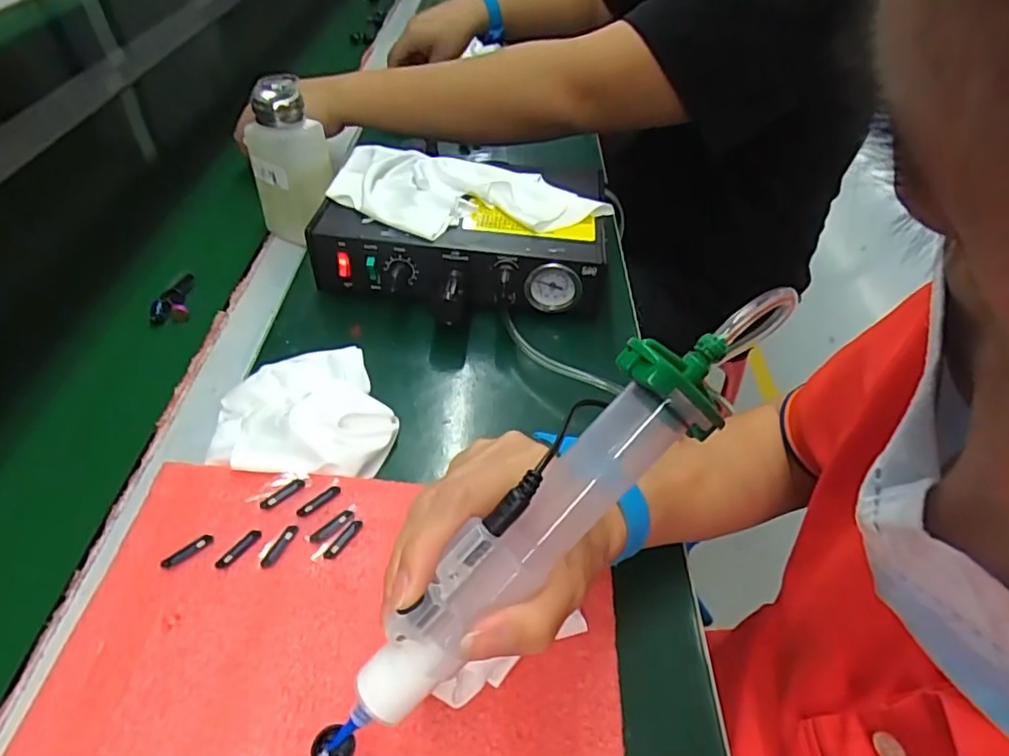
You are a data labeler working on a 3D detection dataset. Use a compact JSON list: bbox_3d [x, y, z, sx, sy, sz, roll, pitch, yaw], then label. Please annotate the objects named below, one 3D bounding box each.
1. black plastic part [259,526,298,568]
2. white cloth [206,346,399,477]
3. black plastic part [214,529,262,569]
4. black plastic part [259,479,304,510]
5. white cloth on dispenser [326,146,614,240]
[{"bbox_3d":[-0.123,0.091,0.324,0.007,0.004,0.026,22,46,15],"label":"black plastic part"},{"bbox_3d":[-0.131,0.015,0.398,0.112,0.028,0.114,1,44,-6],"label":"white cloth"},{"bbox_3d":[-0.144,0.092,0.322,0.008,0.004,0.026,30,49,23],"label":"black plastic part"},{"bbox_3d":[-0.129,0.067,0.346,0.026,0.004,0.007,-30,54,-31],"label":"black plastic part"},{"bbox_3d":[-0.035,-0.153,0.494,0.222,0.025,0.113,14,46,10],"label":"white cloth on dispenser"}]

